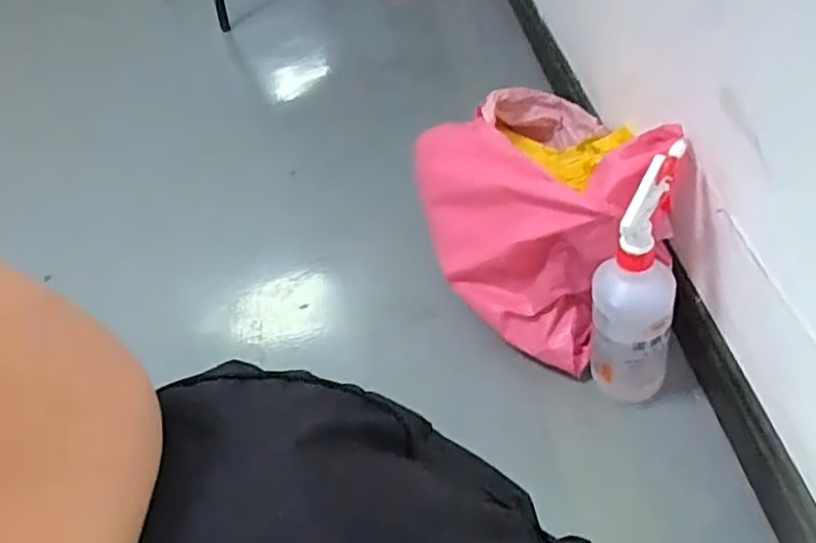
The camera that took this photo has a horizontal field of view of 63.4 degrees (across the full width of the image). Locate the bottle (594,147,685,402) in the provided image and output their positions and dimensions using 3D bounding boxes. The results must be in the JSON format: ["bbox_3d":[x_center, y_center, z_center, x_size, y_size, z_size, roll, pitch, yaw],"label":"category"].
[{"bbox_3d":[0.218,0.019,0.630,0.077,0.268,0.102,8,49,21],"label":"bottle"}]

